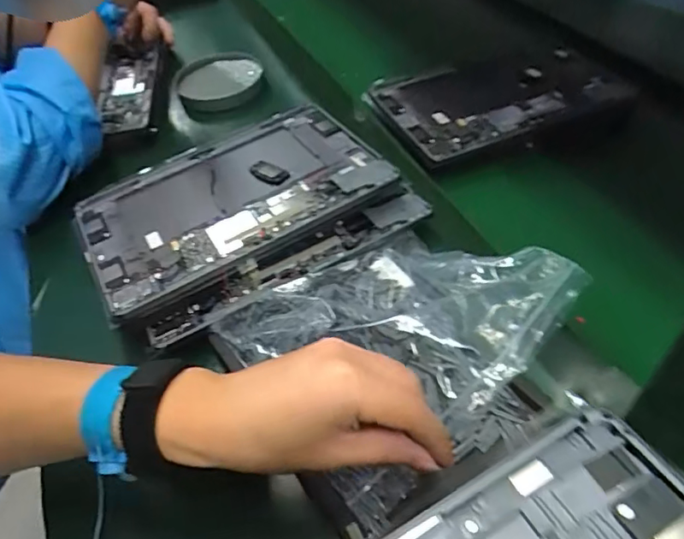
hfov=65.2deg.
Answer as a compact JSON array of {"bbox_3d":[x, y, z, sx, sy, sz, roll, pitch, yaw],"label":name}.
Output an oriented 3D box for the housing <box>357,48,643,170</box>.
[{"bbox_3d":[0.180,-0.198,0.606,0.271,0.017,0.161,-17,51,-11],"label":"housing"}]

